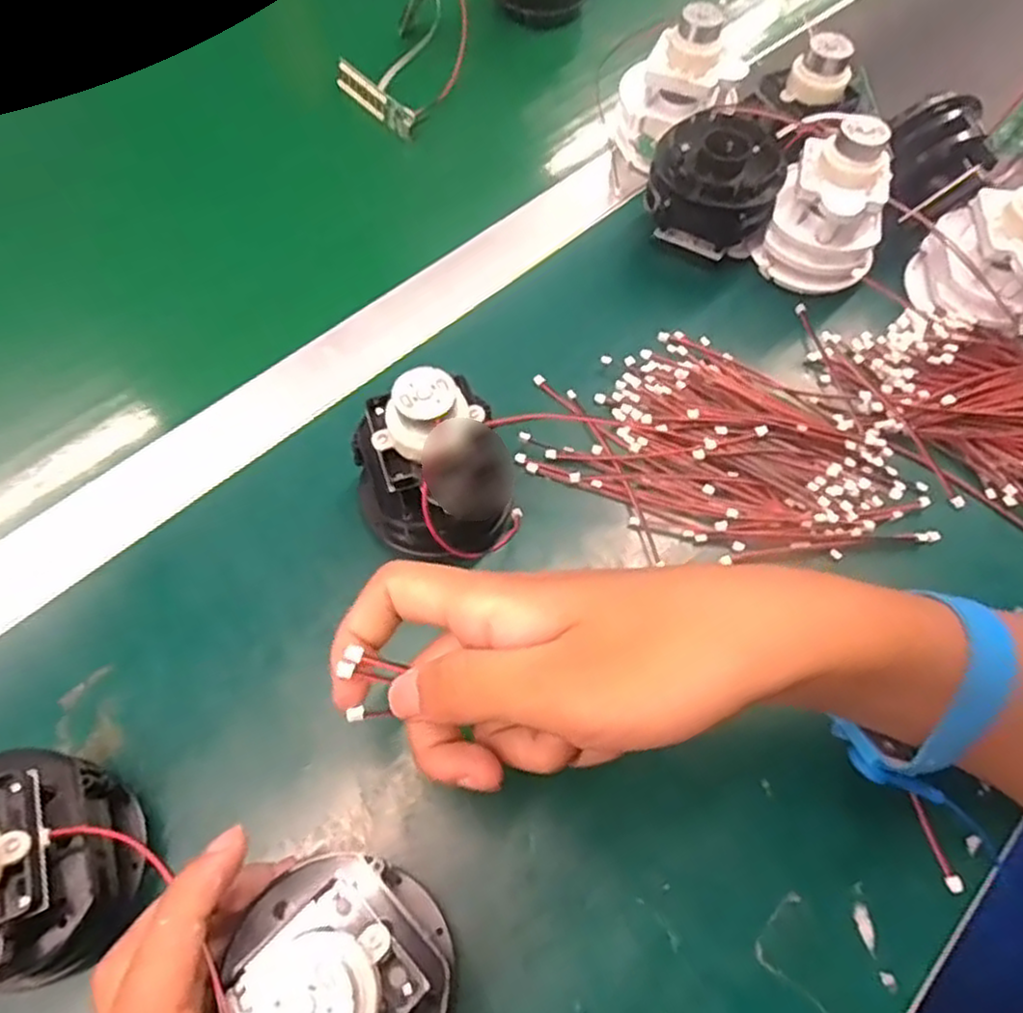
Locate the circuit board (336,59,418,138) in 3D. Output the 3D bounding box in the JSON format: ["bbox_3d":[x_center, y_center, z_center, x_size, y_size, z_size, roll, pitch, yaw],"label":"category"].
[{"bbox_3d":[-0.091,-0.271,0.480,0.079,0.006,0.016,45,112,19],"label":"circuit board"}]

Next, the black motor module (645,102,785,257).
[{"bbox_3d":[0.115,-0.177,0.411,0.063,0.063,0.070,36,66,16],"label":"black motor module"}]

